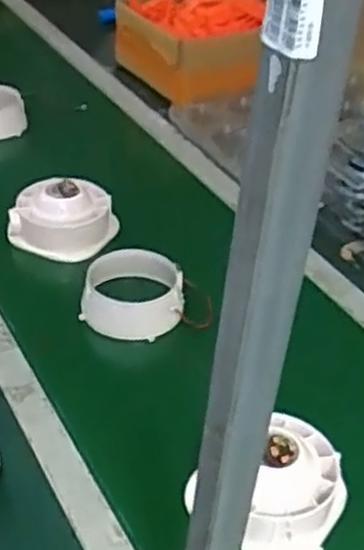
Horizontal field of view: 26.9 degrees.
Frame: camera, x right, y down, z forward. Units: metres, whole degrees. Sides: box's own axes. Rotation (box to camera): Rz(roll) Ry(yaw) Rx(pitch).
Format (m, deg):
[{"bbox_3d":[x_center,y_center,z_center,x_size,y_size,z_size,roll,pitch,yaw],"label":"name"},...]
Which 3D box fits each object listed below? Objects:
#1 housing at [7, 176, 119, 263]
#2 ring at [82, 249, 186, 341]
[{"bbox_3d":[-0.169,-0.084,1.085,0.131,0.064,0.127,2,37,-2],"label":"housing"},{"bbox_3d":[-0.060,0.023,0.965,0.123,0.053,0.113,2,37,-2],"label":"ring"}]

